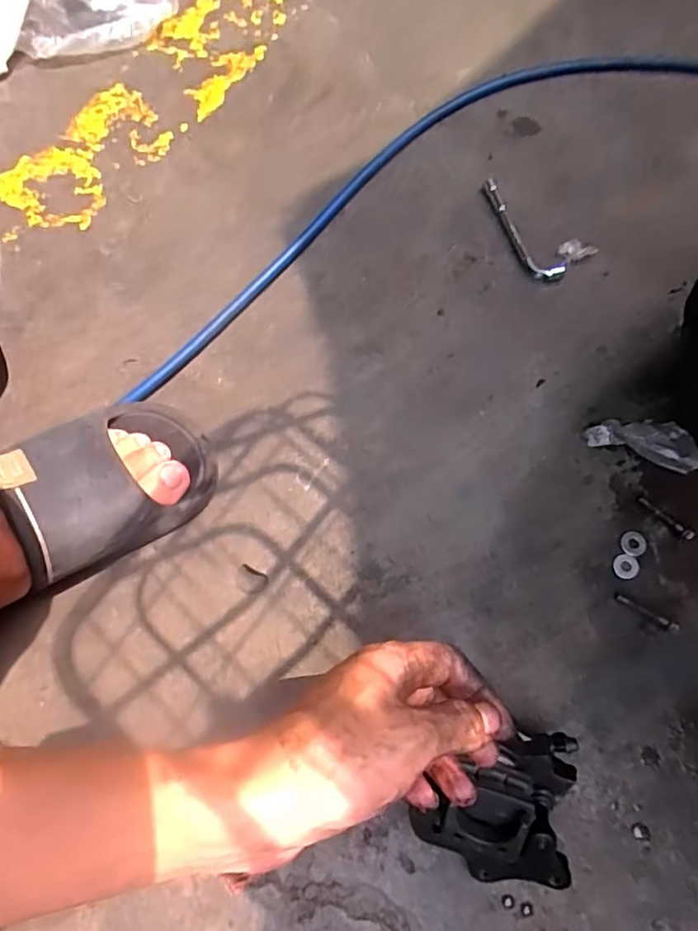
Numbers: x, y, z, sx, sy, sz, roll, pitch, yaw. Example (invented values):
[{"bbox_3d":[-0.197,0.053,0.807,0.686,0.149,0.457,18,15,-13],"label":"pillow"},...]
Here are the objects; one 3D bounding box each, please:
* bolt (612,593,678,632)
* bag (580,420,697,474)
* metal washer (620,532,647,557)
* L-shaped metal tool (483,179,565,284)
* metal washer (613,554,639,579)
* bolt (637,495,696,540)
[{"bbox_3d":[0.216,0.107,0.430,0.045,0.005,0.009,30,75,23],"label":"bolt"},{"bbox_3d":[0.237,-0.021,0.472,0.092,0.011,0.035,17,73,7],"label":"bag"},{"bbox_3d":[0.217,0.059,0.447,0.018,0.004,0.018,-11,72,-2],"label":"metal washer"},{"bbox_3d":[0.152,-0.209,0.529,0.026,0.011,0.116,-30,74,-8],"label":"L-shaped metal tool"},{"bbox_3d":[0.210,0.077,0.446,0.018,0.004,0.018,0,72,1],"label":"metal washer"},{"bbox_3d":[0.240,0.040,0.449,0.009,0.012,0.046,-43,76,-12],"label":"bolt"}]

